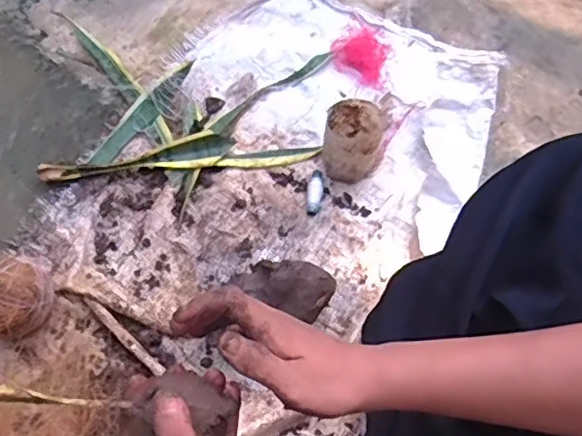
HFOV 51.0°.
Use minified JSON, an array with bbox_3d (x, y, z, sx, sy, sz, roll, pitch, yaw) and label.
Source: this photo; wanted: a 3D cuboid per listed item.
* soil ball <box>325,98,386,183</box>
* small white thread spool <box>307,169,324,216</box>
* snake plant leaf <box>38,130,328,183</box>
[{"bbox_3d":[0.078,-0.091,0.763,0.072,0.098,0.071,0,65,0],"label":"soil ball"},{"bbox_3d":[0.031,-0.034,0.781,0.020,0.015,0.062,5,65,2],"label":"small white thread spool"},{"bbox_3d":[-0.144,-0.082,0.793,0.350,0.028,0.043,-5,65,-3],"label":"snake plant leaf"}]

